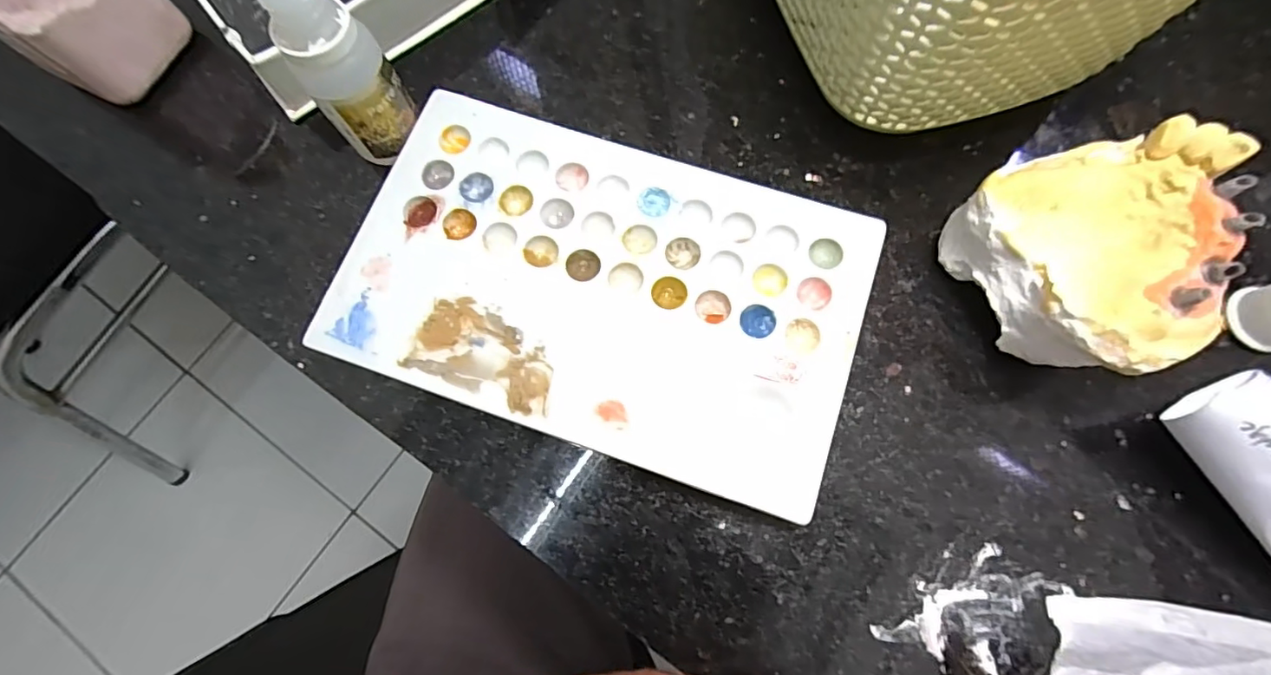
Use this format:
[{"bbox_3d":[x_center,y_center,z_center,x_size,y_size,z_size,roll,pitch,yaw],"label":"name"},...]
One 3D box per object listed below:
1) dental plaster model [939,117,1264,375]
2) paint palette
[{"bbox_3d":[0.127,-0.023,0.153,0.058,0.041,0.059,0,76,2],"label":"dental plaster model"},{"bbox_3d":[-0.010,-0.015,0.169,0.150,0.013,0.093,19,78,6],"label":"paint palette"}]

